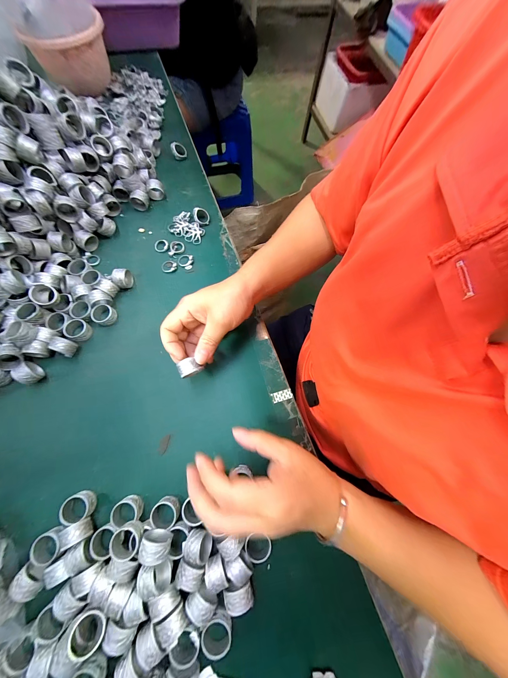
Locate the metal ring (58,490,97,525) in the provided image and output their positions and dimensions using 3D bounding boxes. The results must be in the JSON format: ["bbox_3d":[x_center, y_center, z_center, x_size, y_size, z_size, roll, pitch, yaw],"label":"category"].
[{"bbox_3d":[-0.187,0.179,0.243,0.026,0.022,0.026,1,71,-2],"label":"metal ring"}]

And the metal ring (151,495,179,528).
[{"bbox_3d":[-0.095,0.187,0.247,0.027,0.019,0.025,1,71,-2],"label":"metal ring"}]

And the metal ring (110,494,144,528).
[{"bbox_3d":[-0.136,0.185,0.245,0.026,0.019,0.025,1,71,-2],"label":"metal ring"}]

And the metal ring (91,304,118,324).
[{"bbox_3d":[-0.211,-0.034,0.320,0.028,0.018,0.027,1,71,-2],"label":"metal ring"}]

